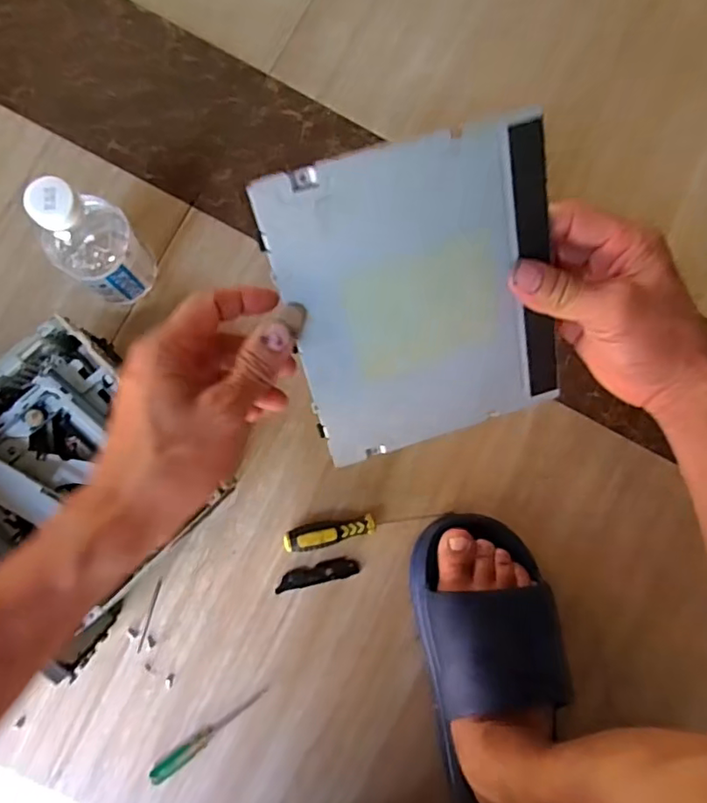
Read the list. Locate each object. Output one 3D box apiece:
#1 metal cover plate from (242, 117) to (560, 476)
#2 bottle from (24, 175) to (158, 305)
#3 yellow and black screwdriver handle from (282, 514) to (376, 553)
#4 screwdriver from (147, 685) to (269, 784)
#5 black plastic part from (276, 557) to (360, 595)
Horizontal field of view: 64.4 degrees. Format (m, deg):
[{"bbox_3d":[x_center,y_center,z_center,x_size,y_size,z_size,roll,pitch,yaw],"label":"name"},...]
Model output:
[{"bbox_3d":[0.041,-0.055,0.324,0.153,0.006,0.173,-17,121,-3],"label":"metal cover plate"},{"bbox_3d":[-0.204,-0.122,0.437,0.064,0.167,0.062,43,83,-1],"label":"bottle"},{"bbox_3d":[-0.021,0.117,0.504,0.081,0.023,0.022,-11,87,-6],"label":"yellow and black screwdriver handle"},{"bbox_3d":[-0.124,0.289,0.488,0.115,0.010,0.016,-36,89,-7],"label":"screwdriver"},{"bbox_3d":[-0.032,0.157,0.511,0.075,0.005,0.018,-11,87,-6],"label":"black plastic part"}]

